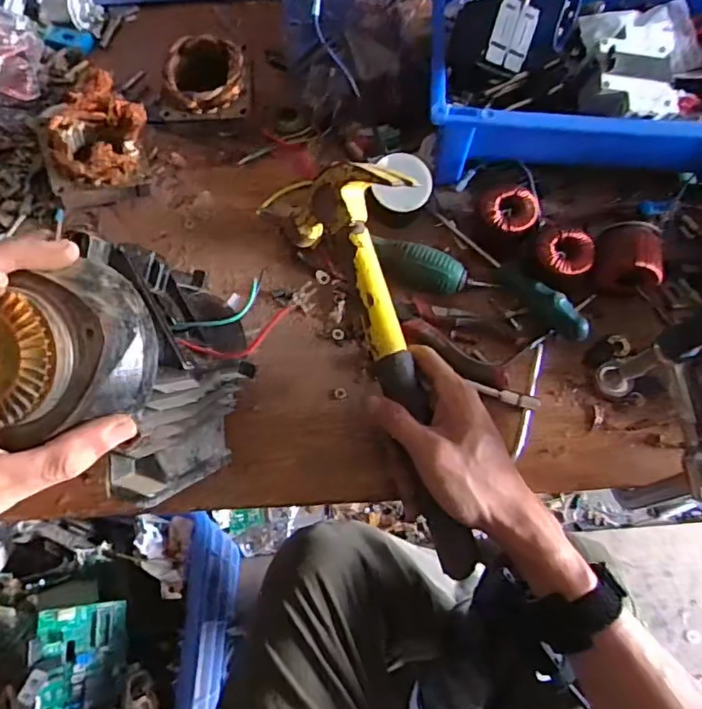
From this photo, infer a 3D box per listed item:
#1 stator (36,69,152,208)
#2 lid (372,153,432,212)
[{"bbox_3d":[-0.223,-0.182,0.495,0.091,0.056,0.106,-12,67,-7],"label":"stator"},{"bbox_3d":[0.045,-0.145,0.472,0.047,0.007,0.050,1,82,-5],"label":"lid"}]

